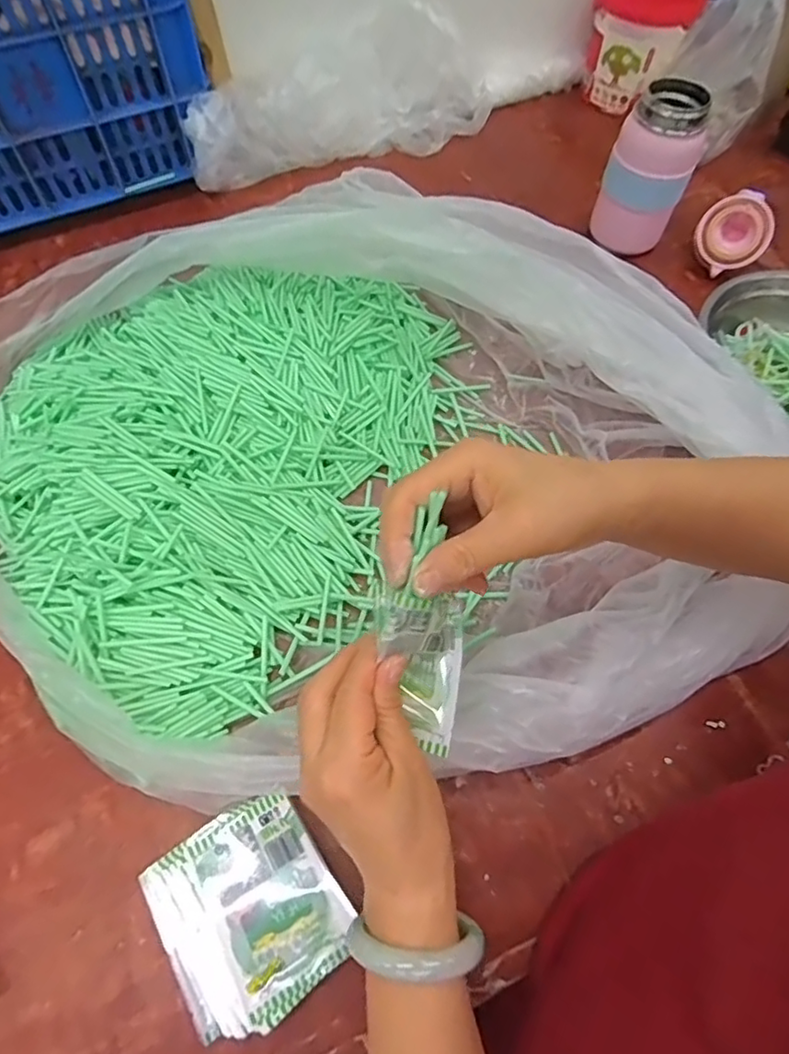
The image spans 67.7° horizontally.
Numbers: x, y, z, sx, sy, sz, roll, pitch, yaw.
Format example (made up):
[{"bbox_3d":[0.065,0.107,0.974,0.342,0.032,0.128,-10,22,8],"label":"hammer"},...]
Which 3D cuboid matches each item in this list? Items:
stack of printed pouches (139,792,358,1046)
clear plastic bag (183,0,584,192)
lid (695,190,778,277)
[{"bbox_3d":[-0.089,0.231,0.356,0.102,0.026,0.108,-33,67,-18],"label":"stack of printed pouches"},{"bbox_3d":[0.006,-0.561,0.738,0.561,0.115,0.119,-24,65,-14],"label":"clear plastic bag"},{"bbox_3d":[0.373,-0.323,0.646,0.071,0.073,0.028,58,38,-6],"label":"lid"}]

